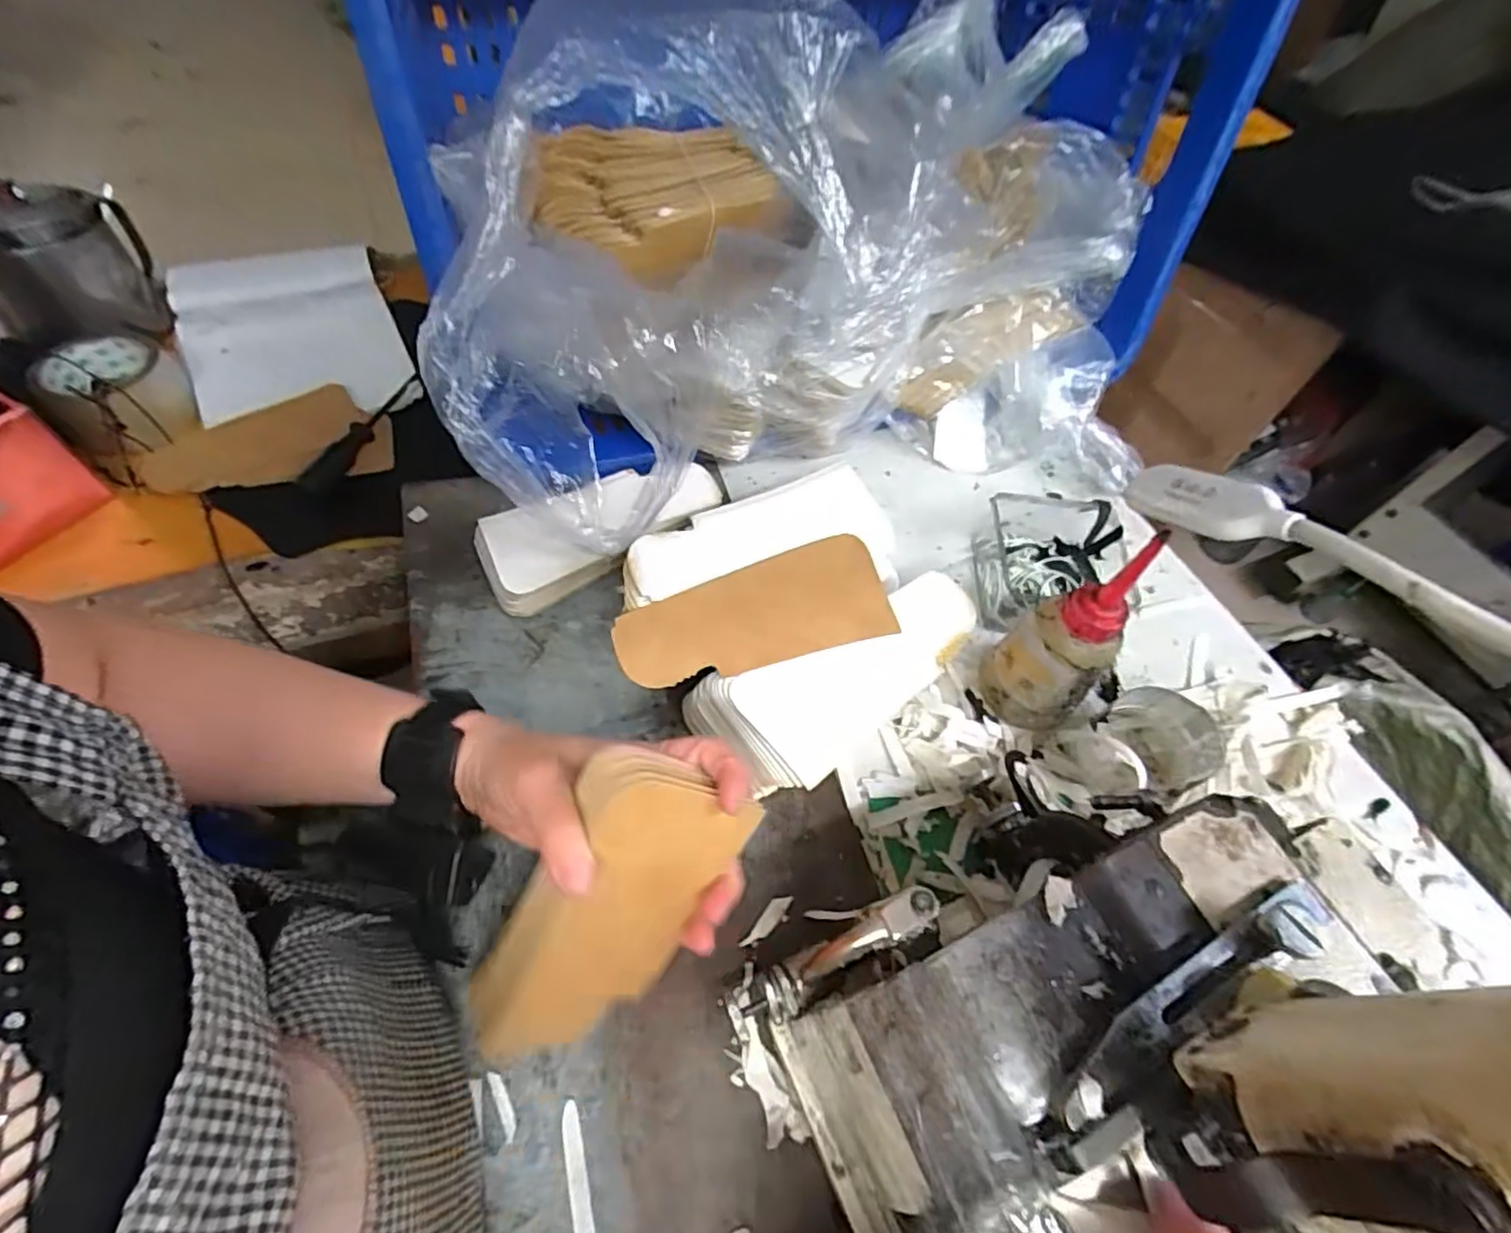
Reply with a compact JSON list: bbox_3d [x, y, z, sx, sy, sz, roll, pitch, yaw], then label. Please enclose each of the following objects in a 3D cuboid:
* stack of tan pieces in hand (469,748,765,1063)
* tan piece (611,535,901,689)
[{"bbox_3d":[-0.070,0.141,0.308,0.079,0.163,0.015,25,15,-26],"label":"stack of tan pieces in hand"},{"bbox_3d":[0.000,-0.004,0.417,0.172,0.011,0.072,-14,71,-15],"label":"tan piece"}]

